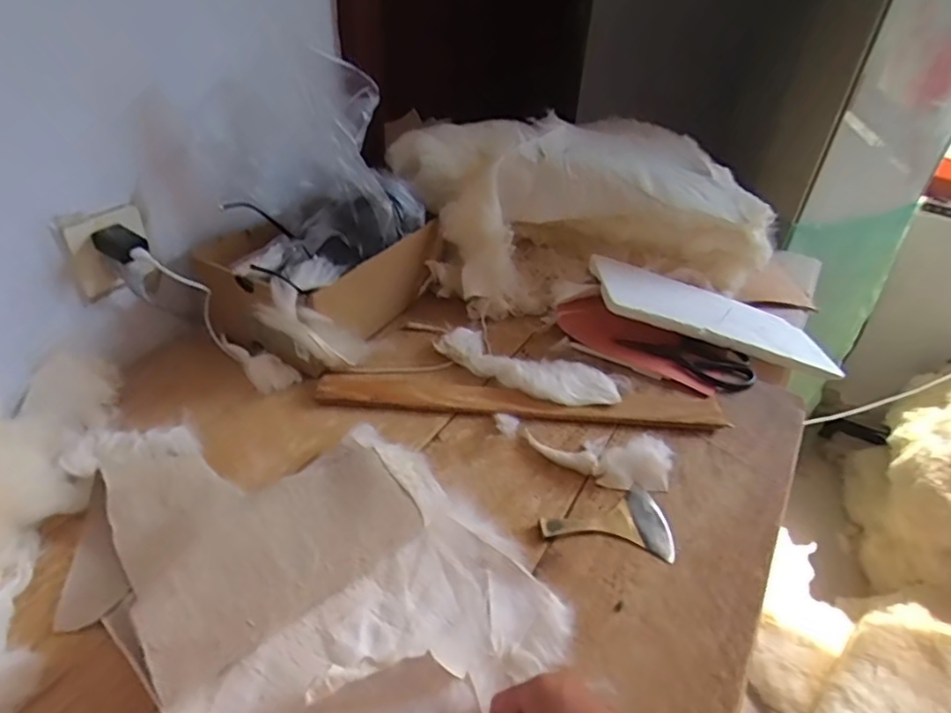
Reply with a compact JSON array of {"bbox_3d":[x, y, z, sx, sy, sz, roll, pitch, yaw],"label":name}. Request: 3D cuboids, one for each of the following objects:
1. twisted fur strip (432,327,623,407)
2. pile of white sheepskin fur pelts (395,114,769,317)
[{"bbox_3d":[0.063,0.013,0.783,0.244,0.025,0.090,19,39,16],"label":"twisted fur strip"},{"bbox_3d":[0.171,-0.249,0.979,0.551,0.194,0.287,-11,41,-21],"label":"pile of white sheepskin fur pelts"}]

